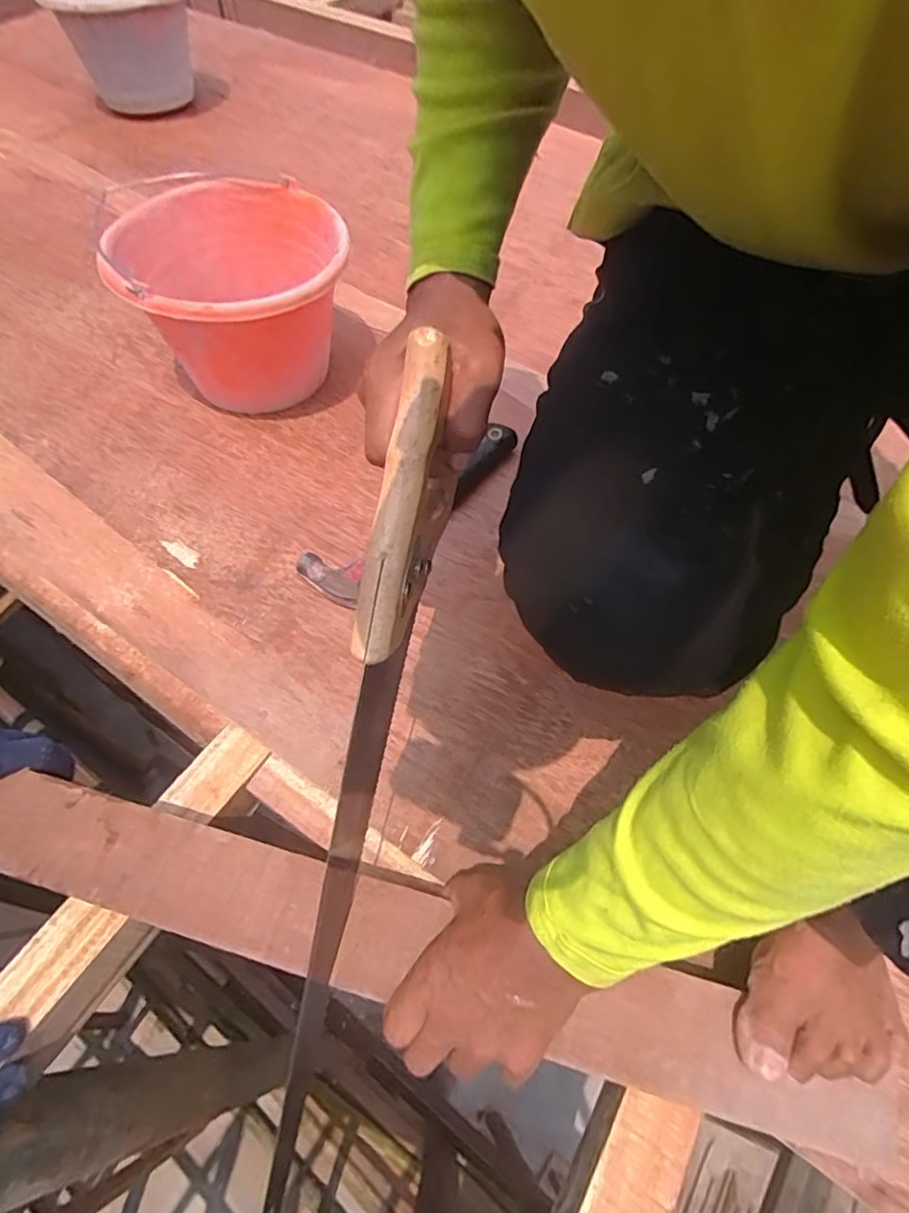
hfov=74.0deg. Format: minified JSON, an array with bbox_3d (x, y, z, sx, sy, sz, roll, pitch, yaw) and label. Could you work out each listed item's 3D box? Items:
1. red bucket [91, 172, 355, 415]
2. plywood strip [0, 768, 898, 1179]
[{"bbox_3d":[-0.239,-0.339,0.686,0.228,0.165,0.248,0,58,0],"label":"red bucket"},{"bbox_3d":[-0.046,0.217,0.391,0.604,0.010,0.073,15,59,9],"label":"plywood strip"}]

